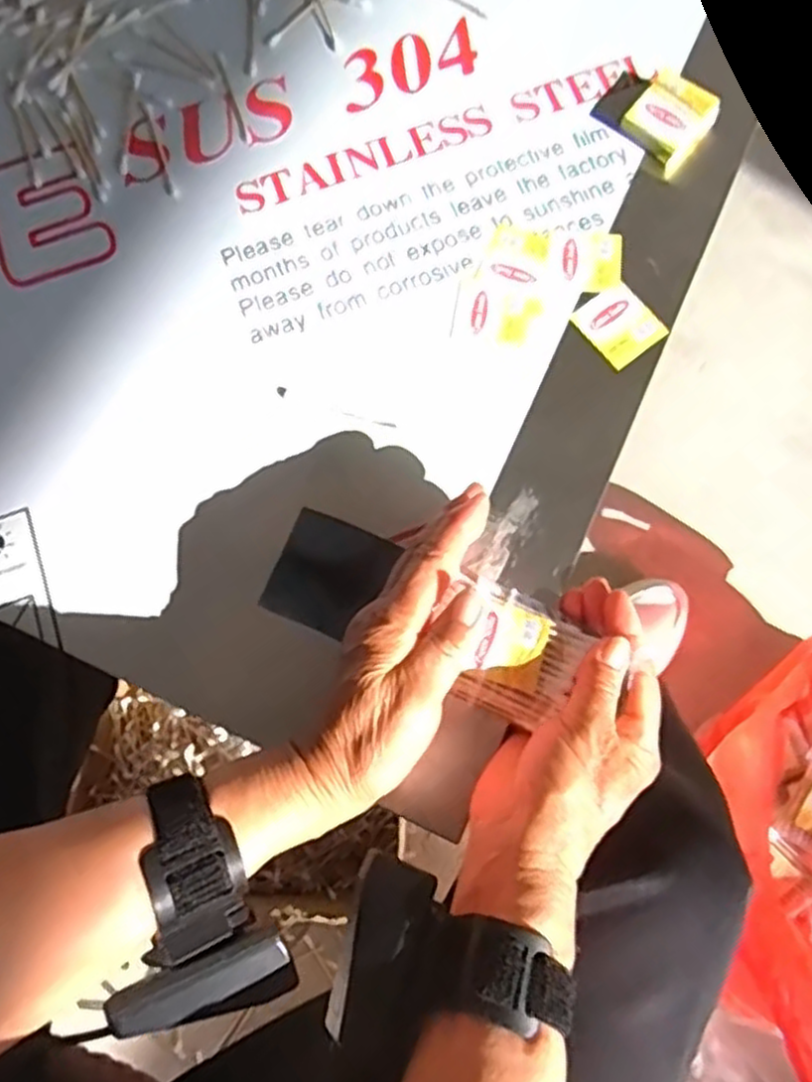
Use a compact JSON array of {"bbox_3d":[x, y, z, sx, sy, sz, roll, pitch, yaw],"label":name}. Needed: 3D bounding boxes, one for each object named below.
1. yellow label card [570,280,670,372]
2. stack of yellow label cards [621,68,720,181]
[{"bbox_3d":[0.124,-0.126,0.426,0.040,0.004,0.044,-37,80,-7],"label":"yellow label card"},{"bbox_3d":[0.164,-0.259,0.453,0.044,0.017,0.045,40,81,9],"label":"stack of yellow label cards"}]

